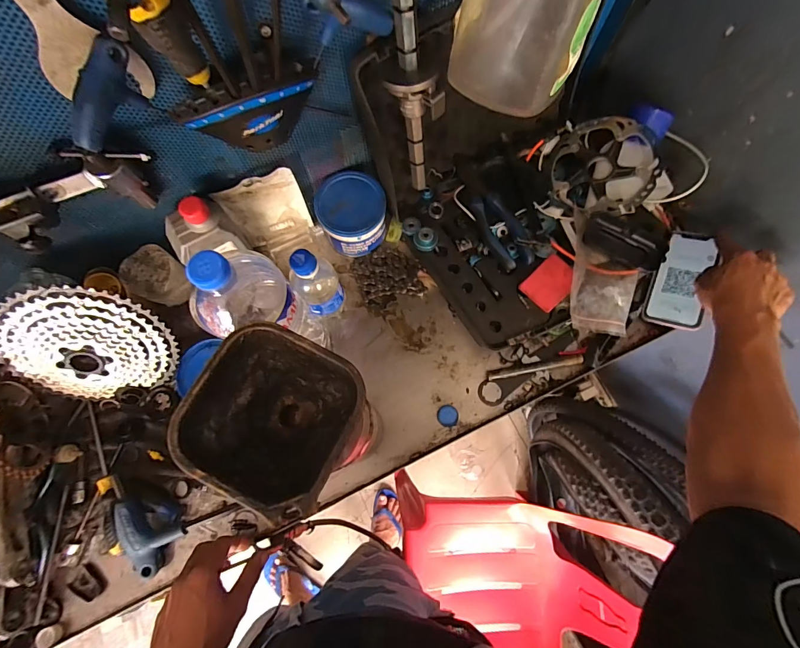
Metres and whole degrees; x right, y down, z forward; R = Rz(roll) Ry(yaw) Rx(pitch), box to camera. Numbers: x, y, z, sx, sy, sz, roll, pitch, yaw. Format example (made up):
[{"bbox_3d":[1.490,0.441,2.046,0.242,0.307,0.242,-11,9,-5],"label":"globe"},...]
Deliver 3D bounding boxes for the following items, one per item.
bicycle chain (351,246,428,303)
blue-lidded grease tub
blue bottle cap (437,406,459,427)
[{"bbox_3d":[-0.020,-0.084,0.611,0.114,0.015,0.083,-5,75,0],"label":"bicycle chain"},{"bbox_3d":[-0.073,-0.171,0.587,0.100,0.089,0.105,0,75,1],"label":"blue-lidded grease tub"},{"bbox_3d":[0.071,0.135,0.549,0.030,0.008,0.030,3,75,2],"label":"blue bottle cap"}]

